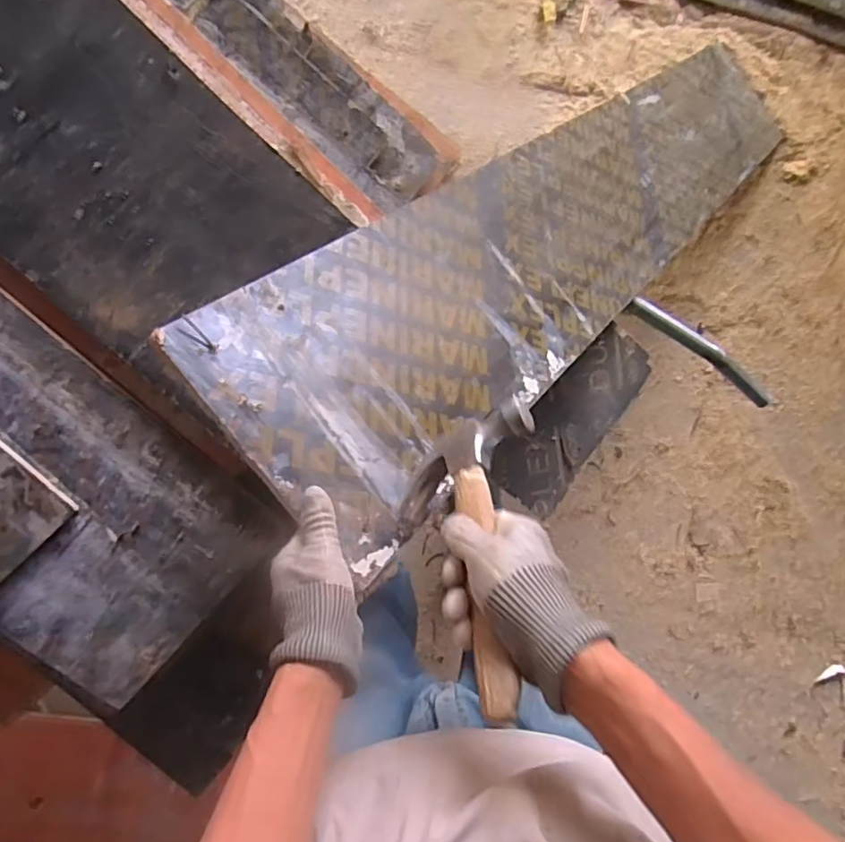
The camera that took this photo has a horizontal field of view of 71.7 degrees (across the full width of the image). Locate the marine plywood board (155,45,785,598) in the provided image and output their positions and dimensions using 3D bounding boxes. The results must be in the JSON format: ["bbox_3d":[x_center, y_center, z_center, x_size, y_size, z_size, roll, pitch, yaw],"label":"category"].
[{"bbox_3d":[0.271,-0.328,0.872,0.266,0.017,1.334,51,54,-6],"label":"marine plywood board"}]

